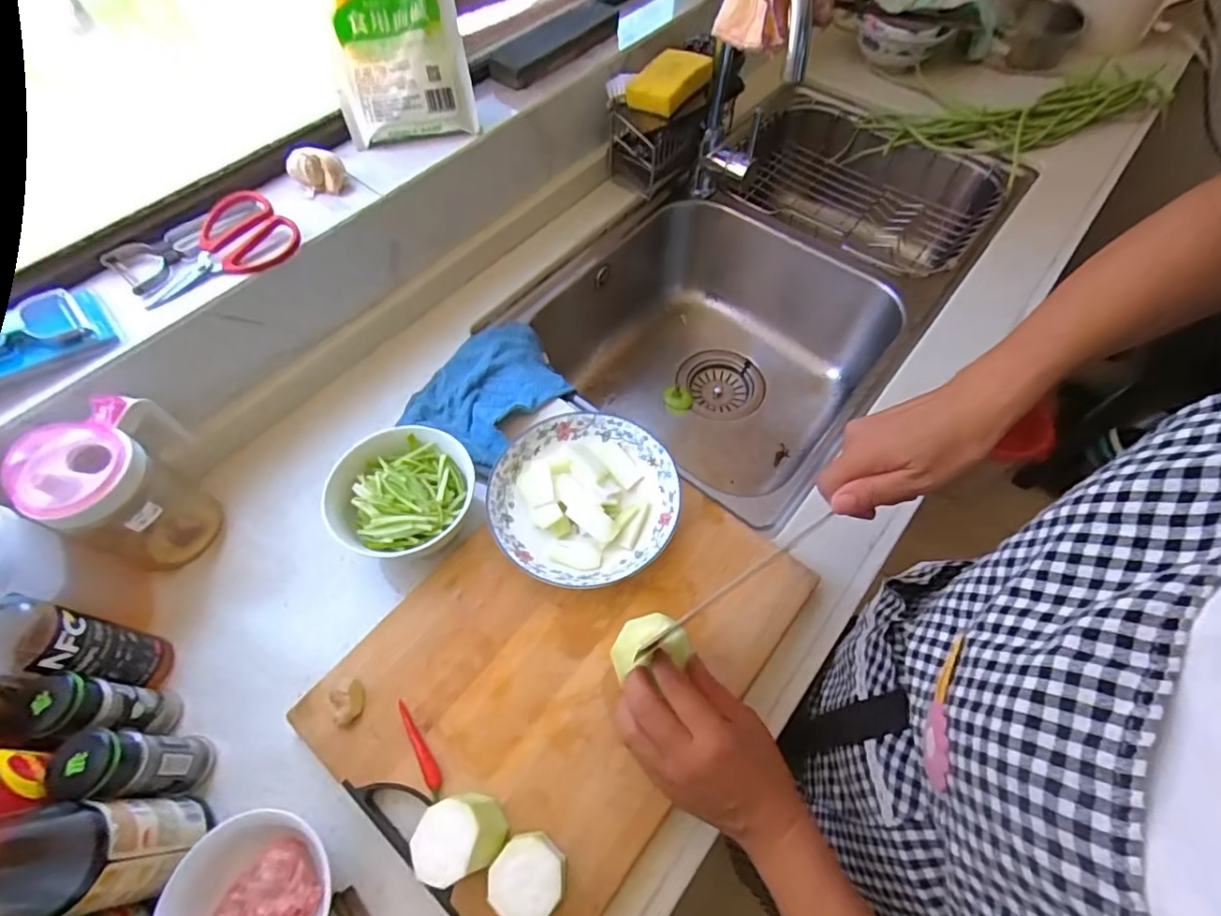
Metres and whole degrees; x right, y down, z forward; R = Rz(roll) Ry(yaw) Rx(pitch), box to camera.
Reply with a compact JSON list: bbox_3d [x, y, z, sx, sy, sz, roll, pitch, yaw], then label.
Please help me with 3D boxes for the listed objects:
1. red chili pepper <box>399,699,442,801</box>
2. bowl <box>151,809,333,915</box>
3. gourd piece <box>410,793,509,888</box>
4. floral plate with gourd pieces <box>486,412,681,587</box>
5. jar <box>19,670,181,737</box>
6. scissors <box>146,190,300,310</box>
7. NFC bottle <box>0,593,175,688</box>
[{"bbox_3d":[-0.147,0.222,0.427,0.011,0.008,0.076,-29,65,-16],"label":"red chili pepper"},{"bbox_3d":[-0.239,0.303,0.375,0.097,0.062,0.105,0,60,0],"label":"bowl"},{"bbox_3d":[-0.103,0.259,0.380,0.051,0.060,0.044,-22,63,-12],"label":"gourd piece"},{"bbox_3d":[-0.026,0.039,0.521,0.170,0.037,0.164,0,60,0],"label":"floral plate with gourd pieces"},{"bbox_3d":[-0.377,0.189,0.416,0.042,0.111,0.039,0,60,0],"label":"jar"},{"bbox_3d":[-0.362,-0.191,0.504,0.138,0.021,0.089,-38,67,-19],"label":"scissors"},{"bbox_3d":[-0.397,0.133,0.398,0.050,0.195,0.046,7,61,4],"label":"NFC bottle"}]

